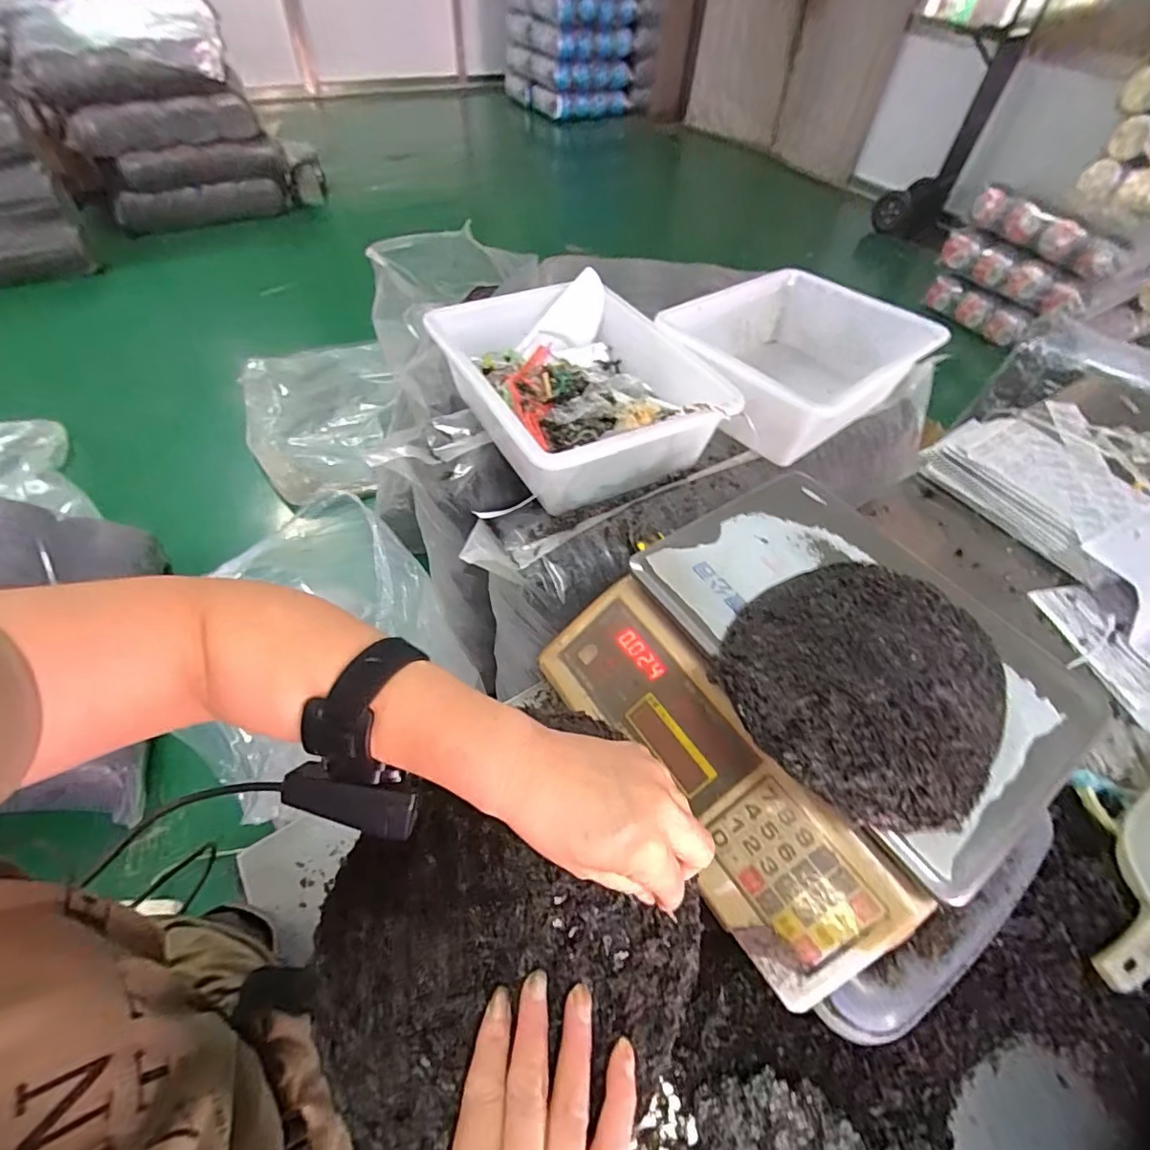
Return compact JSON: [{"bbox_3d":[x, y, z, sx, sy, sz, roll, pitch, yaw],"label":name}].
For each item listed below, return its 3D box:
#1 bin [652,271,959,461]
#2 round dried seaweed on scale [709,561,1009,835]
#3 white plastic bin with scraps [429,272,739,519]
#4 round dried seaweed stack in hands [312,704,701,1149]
[{"bbox_3d":[0.321,-0.304,0.799,0.399,0.149,0.280,-32,61,-26],"label":"bin"},{"bbox_3d":[0.209,0.075,0.383,0.195,0.031,0.184,2,52,-3],"label":"round dried seaweed on scale"},{"bbox_3d":[0.001,-0.249,0.717,0.293,0.120,0.361,-24,58,-21],"label":"white plastic bin with scraps"},{"bbox_3d":[-0.027,0.182,0.280,0.198,0.021,0.172,-34,62,-26],"label":"round dried seaweed stack in hands"}]

